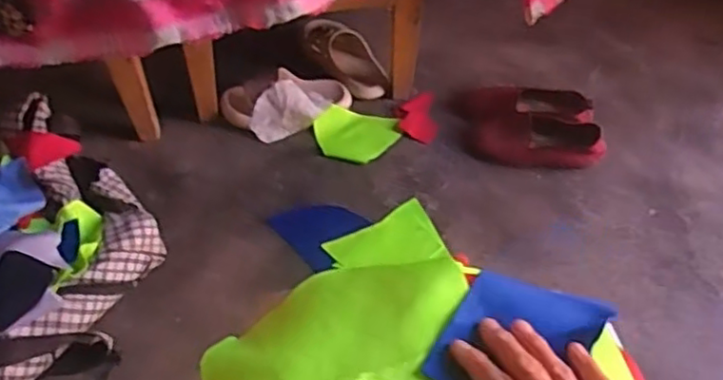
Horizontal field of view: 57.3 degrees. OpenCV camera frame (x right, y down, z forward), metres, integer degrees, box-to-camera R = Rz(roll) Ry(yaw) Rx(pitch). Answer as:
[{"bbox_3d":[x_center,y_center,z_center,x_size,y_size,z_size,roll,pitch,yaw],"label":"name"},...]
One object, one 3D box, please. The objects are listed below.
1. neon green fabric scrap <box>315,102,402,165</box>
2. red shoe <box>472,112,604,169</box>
[{"bbox_3d":[-0.008,-0.100,1.185,0.148,0.029,0.102,4,54,1],"label":"neon green fabric scrap"},{"bbox_3d":[0.311,-0.084,1.157,0.223,0.061,0.071,9,54,4],"label":"red shoe"}]

